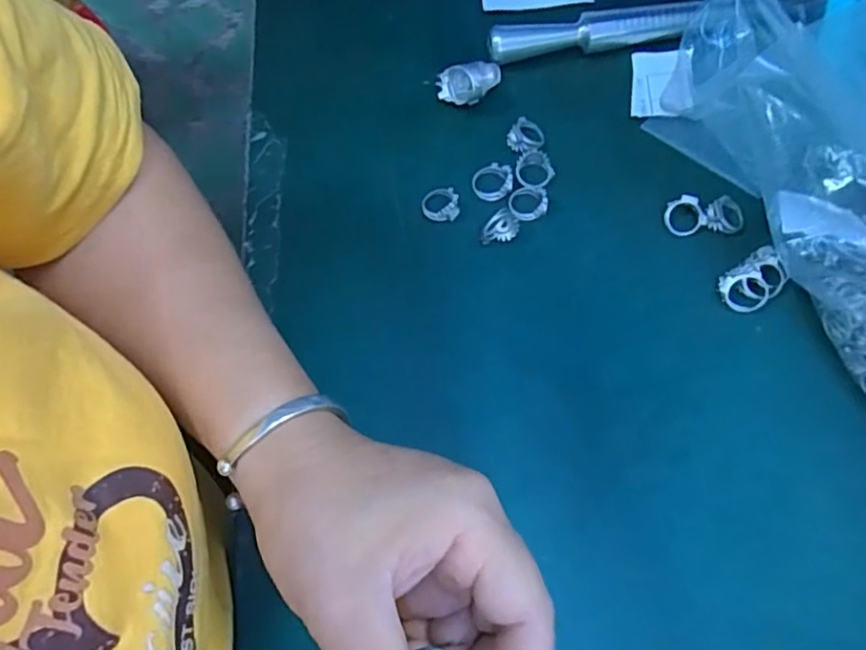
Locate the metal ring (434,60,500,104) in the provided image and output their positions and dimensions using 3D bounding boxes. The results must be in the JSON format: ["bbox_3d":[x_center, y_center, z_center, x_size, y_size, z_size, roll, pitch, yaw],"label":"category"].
[{"bbox_3d":[0.025,-0.148,0.378,0.041,0.023,0.020,-17,68,-6],"label":"metal ring"}]

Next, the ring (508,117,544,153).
[{"bbox_3d":[0.056,-0.112,0.366,0.021,0.010,0.022,0,67,1],"label":"ring"}]

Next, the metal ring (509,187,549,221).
[{"bbox_3d":[0.054,-0.070,0.350,0.022,0.007,0.021,-16,72,10],"label":"metal ring"}]

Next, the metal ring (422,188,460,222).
[{"bbox_3d":[0.004,-0.070,0.352,0.021,0.007,0.019,1,67,2],"label":"metal ring"}]

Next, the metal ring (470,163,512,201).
[{"bbox_3d":[0.034,-0.084,0.354,0.023,0.007,0.022,0,67,1],"label":"metal ring"}]

